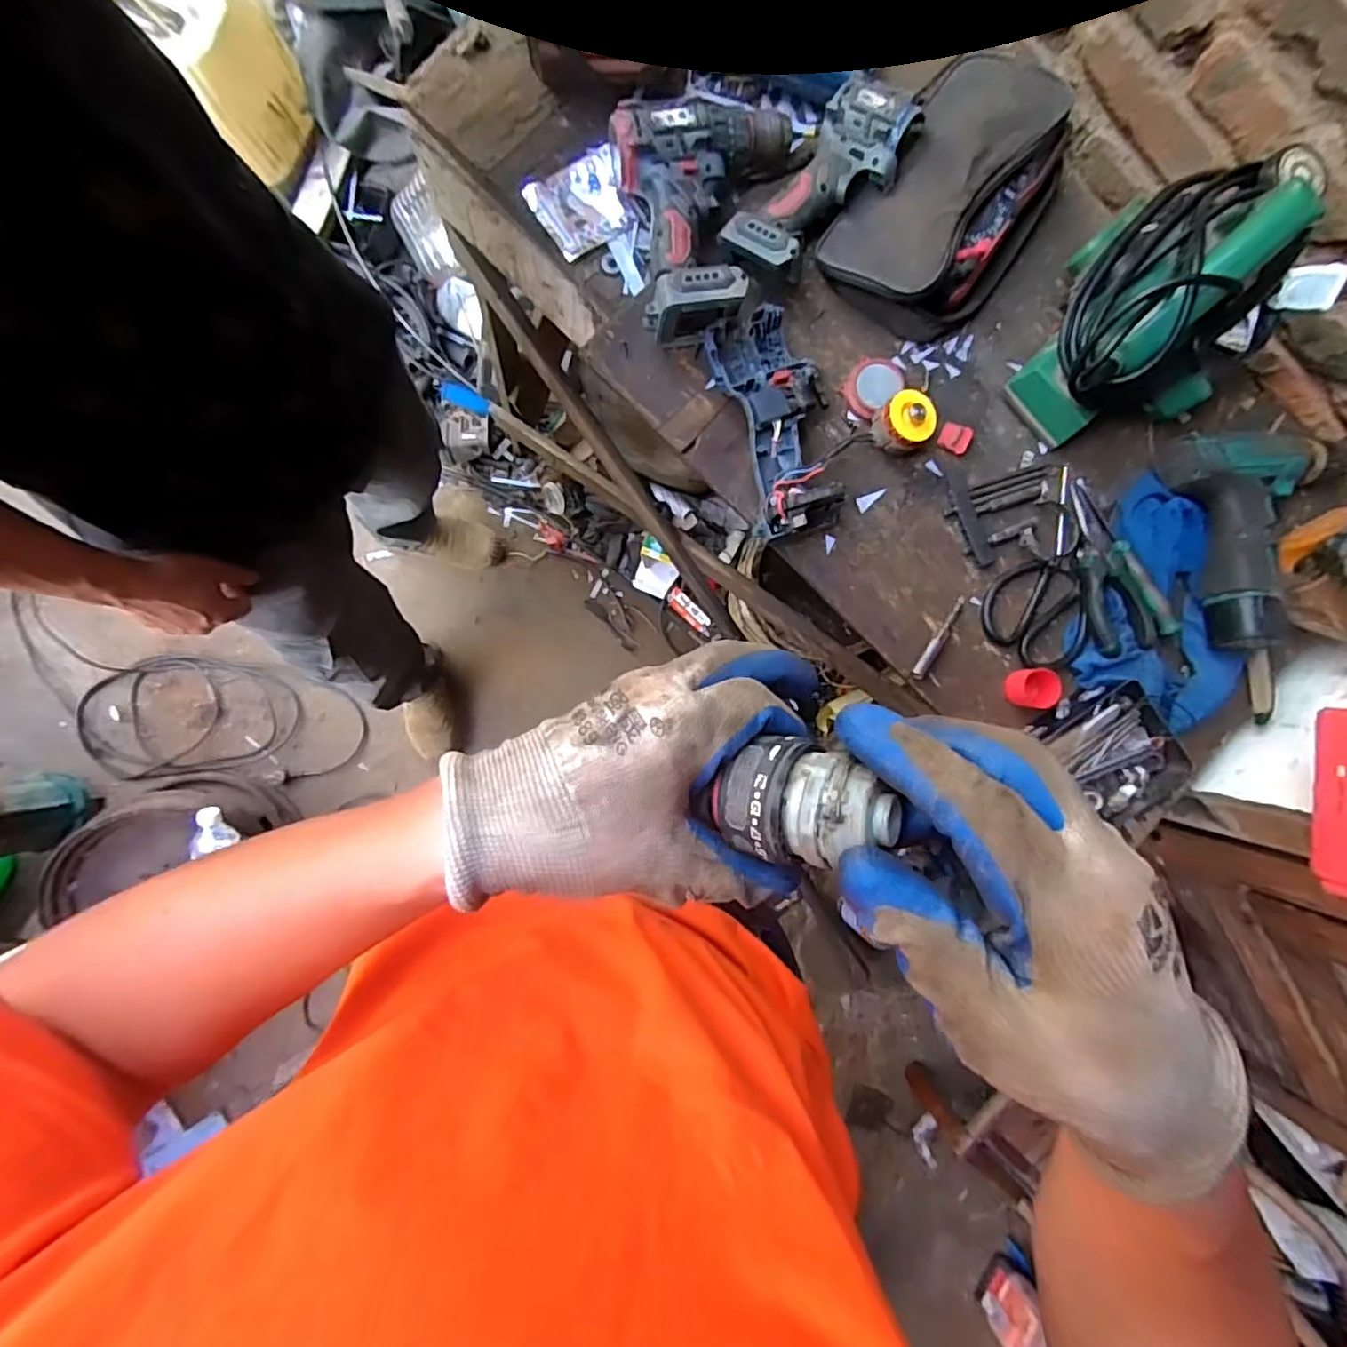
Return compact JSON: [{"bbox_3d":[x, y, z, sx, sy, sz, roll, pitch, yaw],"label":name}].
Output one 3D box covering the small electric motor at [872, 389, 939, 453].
[{"bbox_3d":[0.195,-0.213,0.542,0.044,0.043,0.044,0,89,-7],"label":"small electric motor"}]

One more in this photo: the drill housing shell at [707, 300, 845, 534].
[{"bbox_3d":[0.097,-0.213,0.531,0.105,0.053,0.185,-17,91,-7],"label":"drill housing shell"}]

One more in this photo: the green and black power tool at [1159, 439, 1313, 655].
[{"bbox_3d":[0.504,-0.119,0.551,0.112,0.048,0.185,-11,90,-7],"label":"green and black power tool"}]

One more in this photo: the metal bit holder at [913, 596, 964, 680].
[{"bbox_3d":[0.240,-0.032,0.565,0.014,0.013,0.086,38,85,-5],"label":"metal bit holder"}]

